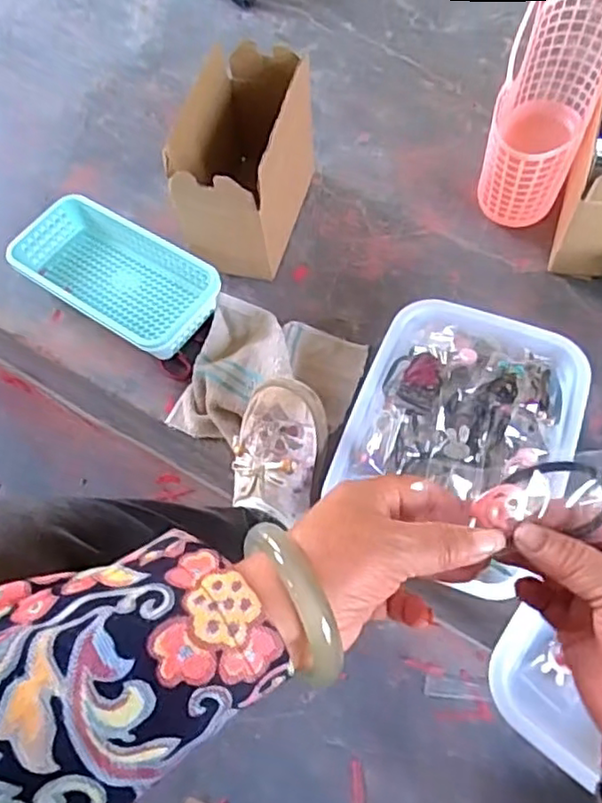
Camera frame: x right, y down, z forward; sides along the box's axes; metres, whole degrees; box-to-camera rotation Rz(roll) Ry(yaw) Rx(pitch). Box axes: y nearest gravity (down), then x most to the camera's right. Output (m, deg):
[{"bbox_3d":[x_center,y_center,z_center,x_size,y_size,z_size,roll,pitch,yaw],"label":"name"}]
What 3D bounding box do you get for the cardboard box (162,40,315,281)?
[{"bbox_3d":[-0.065,-0.277,0.774,0.108,0.180,0.217,13,65,9],"label":"cardboard box"}]

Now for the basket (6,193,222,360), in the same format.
[{"bbox_3d":[-0.226,-0.156,0.797,0.257,0.052,0.134,31,69,17],"label":"basket"}]

